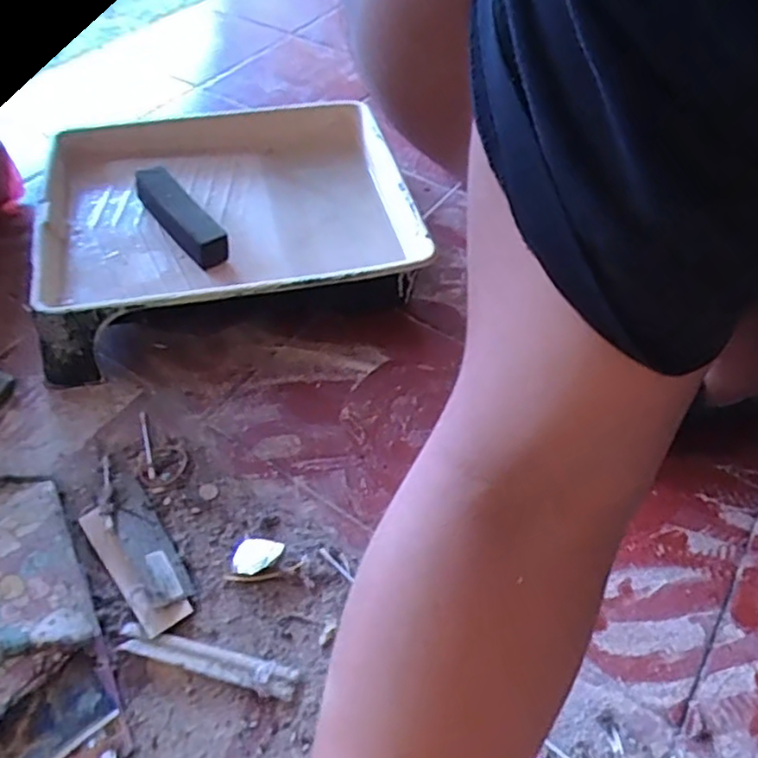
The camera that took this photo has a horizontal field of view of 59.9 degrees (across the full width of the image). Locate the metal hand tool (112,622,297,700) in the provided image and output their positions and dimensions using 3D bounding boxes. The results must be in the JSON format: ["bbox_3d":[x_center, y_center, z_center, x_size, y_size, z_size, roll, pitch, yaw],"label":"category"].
[{"bbox_3d":[-0.110,0.180,0.422,0.116,0.008,0.019,12,52,8],"label":"metal hand tool"}]

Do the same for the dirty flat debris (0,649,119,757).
[{"bbox_3d":[-0.196,0.204,0.392,0.067,0.009,0.043,-34,67,-22],"label":"dirty flat debris"}]

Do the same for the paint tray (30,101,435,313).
[{"bbox_3d":[-0.138,-0.158,0.647,0.342,0.080,0.280,-9,52,-9],"label":"paint tray"}]

